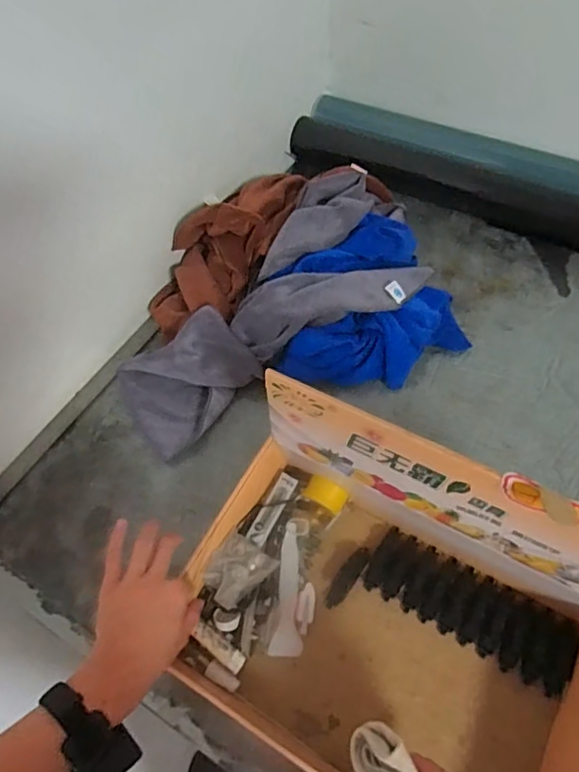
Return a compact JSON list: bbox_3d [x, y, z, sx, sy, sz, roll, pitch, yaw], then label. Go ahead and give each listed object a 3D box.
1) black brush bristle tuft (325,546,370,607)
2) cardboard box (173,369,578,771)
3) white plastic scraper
[{"bbox_3d":[0.070,0.231,0.640,0.022,0.010,0.080,34,64,22],"label":"black brush bristle tuft"},{"bbox_3d":[0.095,0.229,0.512,0.416,0.262,0.303,26,61,18],"label":"cardboard box"},{"bbox_3d":[0.003,0.239,0.630,0.035,0.021,0.148,6,57,6],"label":"white plastic scraper"}]

